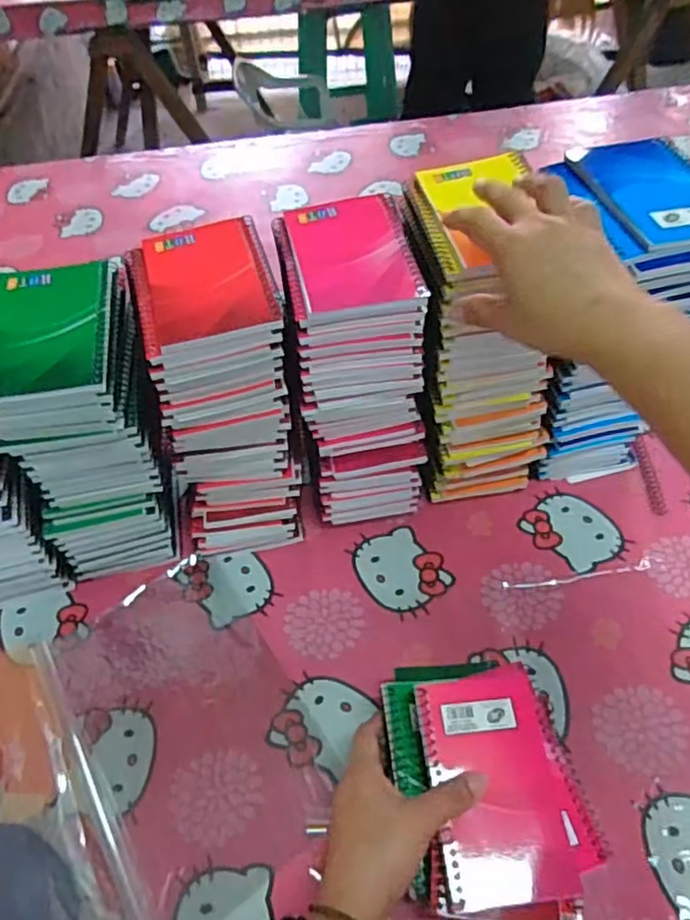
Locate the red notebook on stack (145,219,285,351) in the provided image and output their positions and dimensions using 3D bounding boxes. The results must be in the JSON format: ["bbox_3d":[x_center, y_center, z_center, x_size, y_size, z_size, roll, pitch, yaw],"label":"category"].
[{"bbox_3d":[-0.095,-0.130,0.453,0.085,0.011,0.123,-15,51,-7],"label":"red notebook on stack"}]

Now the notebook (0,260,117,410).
[{"bbox_3d":[-0.205,-0.088,0.433,0.089,0.022,0.126,-8,50,-2],"label":"notebook"}]

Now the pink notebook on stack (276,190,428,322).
[{"bbox_3d":[0.002,-0.150,0.464,0.089,0.016,0.123,-12,51,-5],"label":"pink notebook on stack"}]

